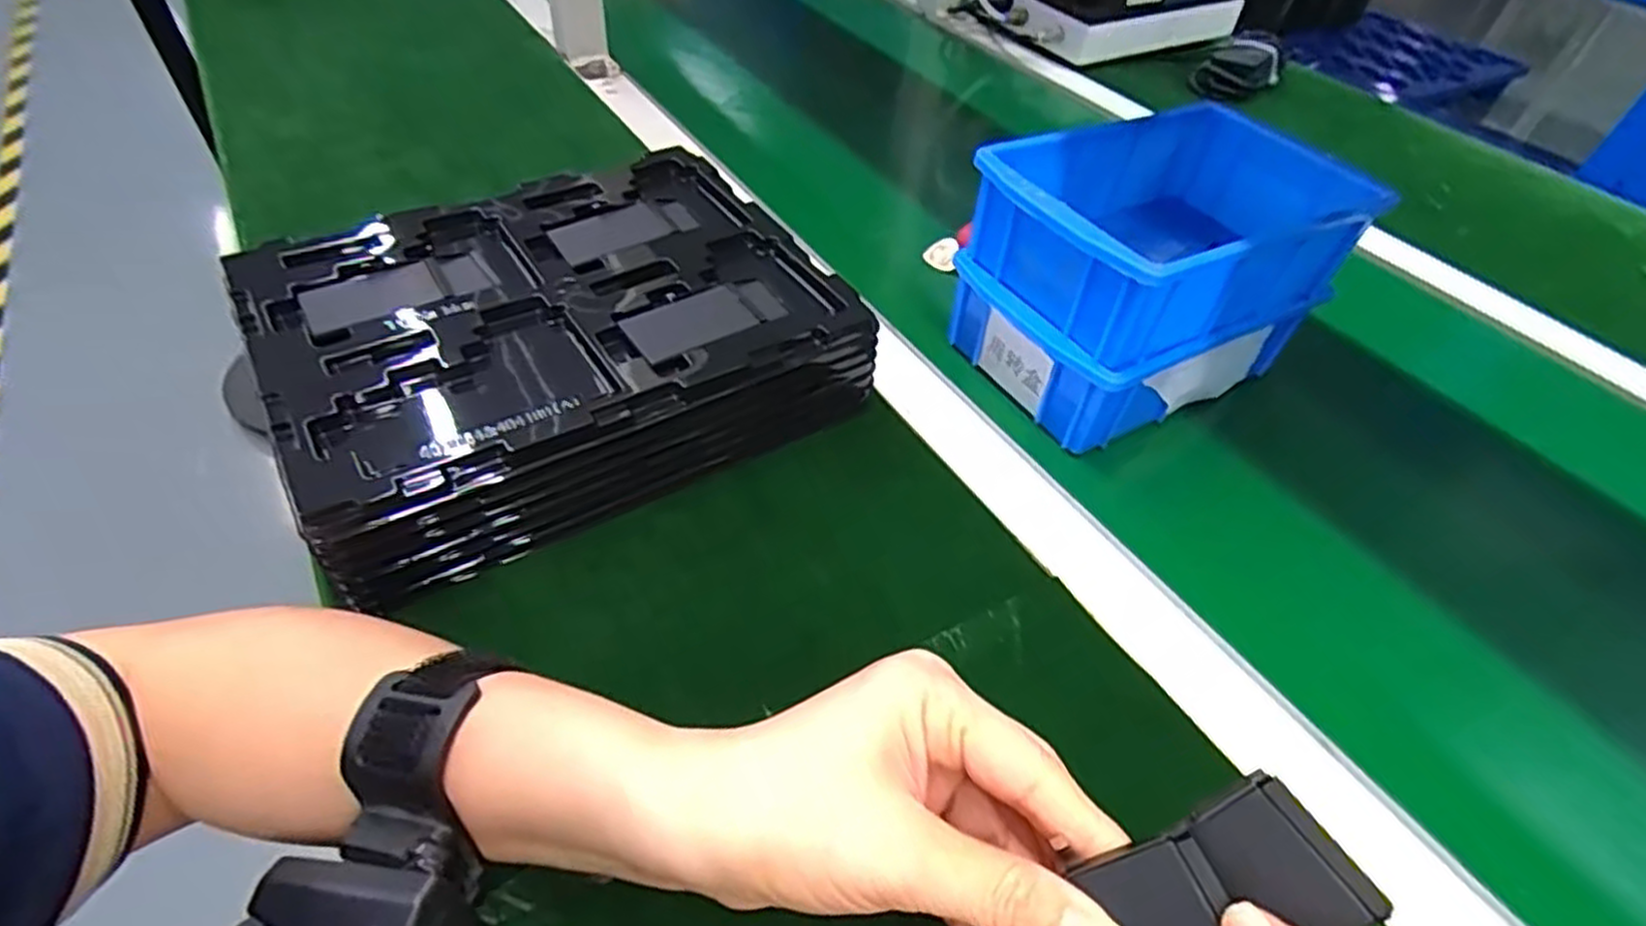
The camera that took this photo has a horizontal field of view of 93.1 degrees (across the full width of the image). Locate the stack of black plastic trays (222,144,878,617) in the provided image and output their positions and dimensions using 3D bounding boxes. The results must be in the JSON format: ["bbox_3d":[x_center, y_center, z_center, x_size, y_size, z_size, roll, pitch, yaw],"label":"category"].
[{"bbox_3d":[-0.138,-0.066,0.417,0.276,0.068,0.221,-24,53,-25],"label":"stack of black plastic trays"}]

